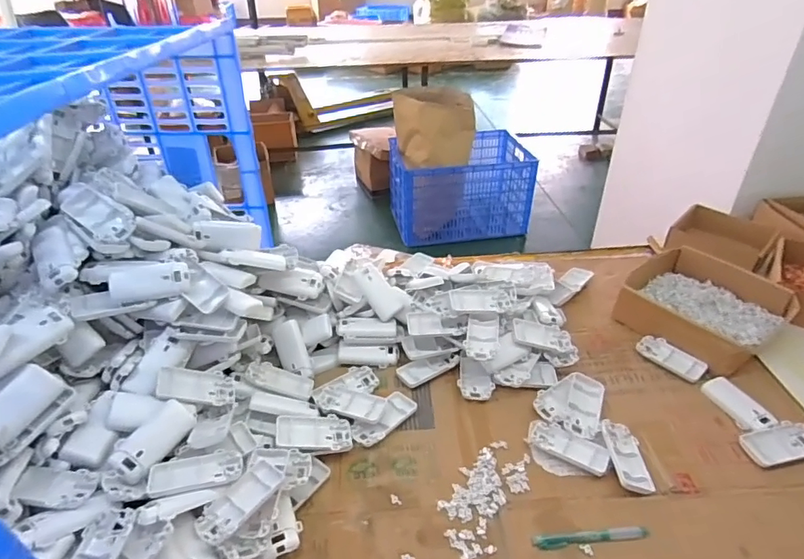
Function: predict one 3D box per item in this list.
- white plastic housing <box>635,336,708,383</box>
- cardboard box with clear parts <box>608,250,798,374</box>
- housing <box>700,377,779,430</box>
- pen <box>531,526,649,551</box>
[{"bbox_3d":[0.412,0.118,0.762,0.049,0.016,0.100,-24,43,-25],"label":"white plastic housing"},{"bbox_3d":[0.490,0.044,0.820,0.193,0.067,0.218,-26,44,-27],"label":"cardboard box with clear parts"},{"bbox_3d":[0.464,0.172,0.686,0.044,0.015,0.091,-13,39,-13],"label":"housing"},{"bbox_3d":[0.209,0.284,0.545,0.126,0.010,0.014,-4,38,-2],"label":"pen"}]

